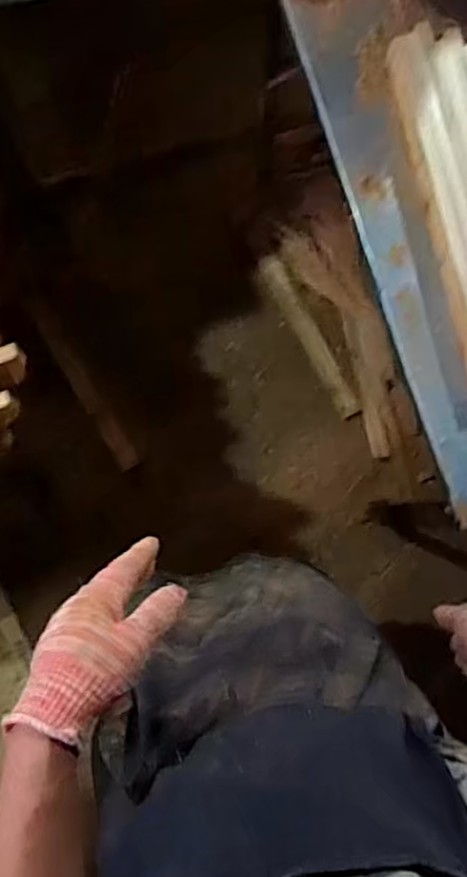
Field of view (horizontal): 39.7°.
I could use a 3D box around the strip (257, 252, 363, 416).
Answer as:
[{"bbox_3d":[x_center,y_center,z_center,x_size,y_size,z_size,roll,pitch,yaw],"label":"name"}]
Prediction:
[{"bbox_3d":[0.180,-0.246,1.524,0.049,0.036,0.429,-28,84,-5],"label":"strip"}]

